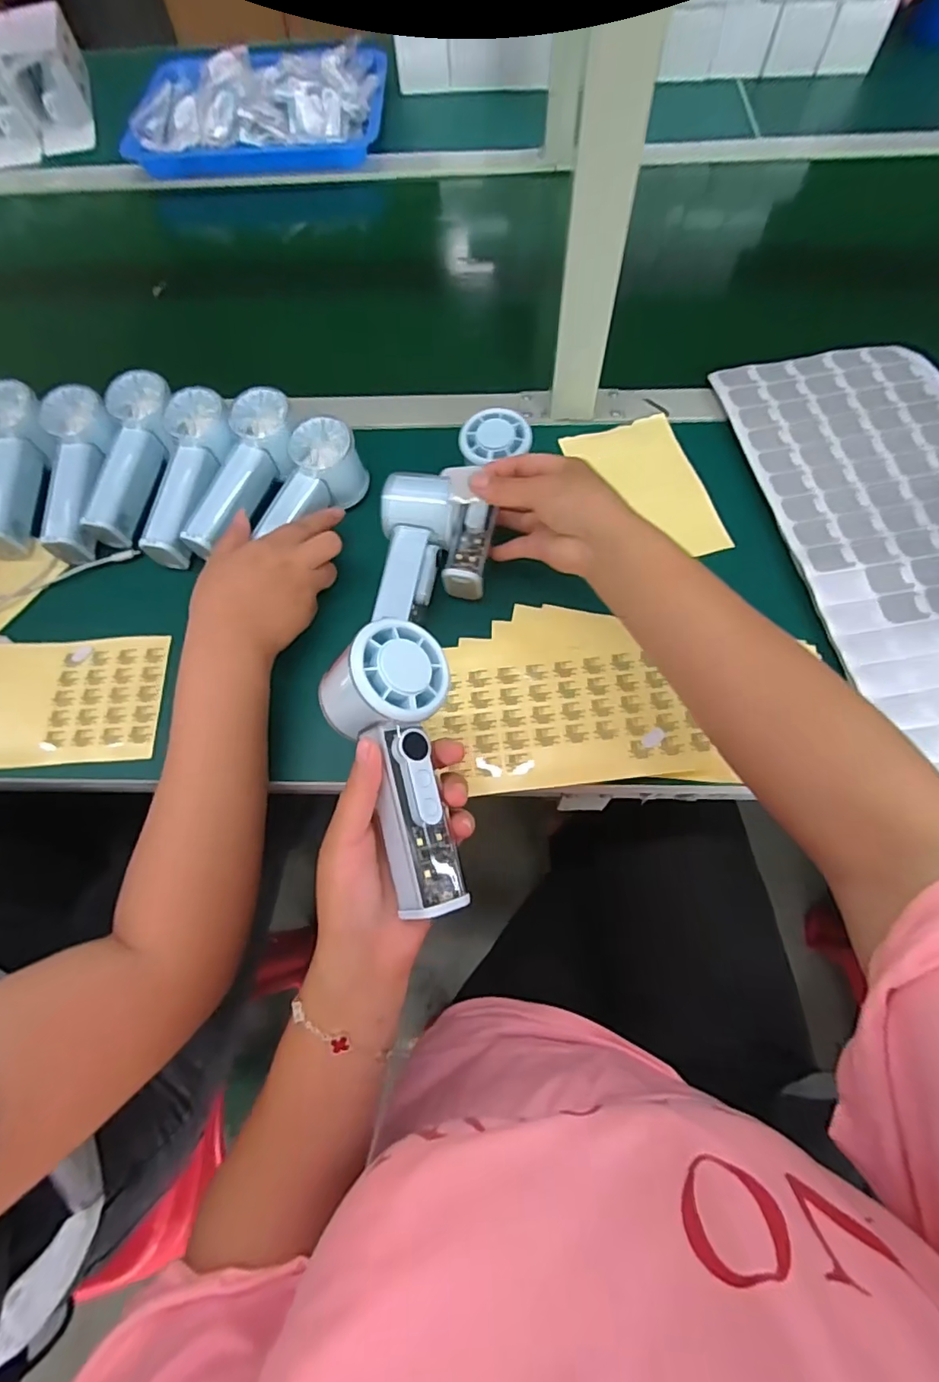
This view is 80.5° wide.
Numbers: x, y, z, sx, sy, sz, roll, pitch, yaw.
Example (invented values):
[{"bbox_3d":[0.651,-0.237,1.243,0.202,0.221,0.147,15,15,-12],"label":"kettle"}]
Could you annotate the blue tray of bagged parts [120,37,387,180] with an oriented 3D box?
[{"bbox_3d":[-0.277,-0.766,0.725,0.329,0.073,0.188,-3,66,0],"label":"blue tray of bagged parts"}]

